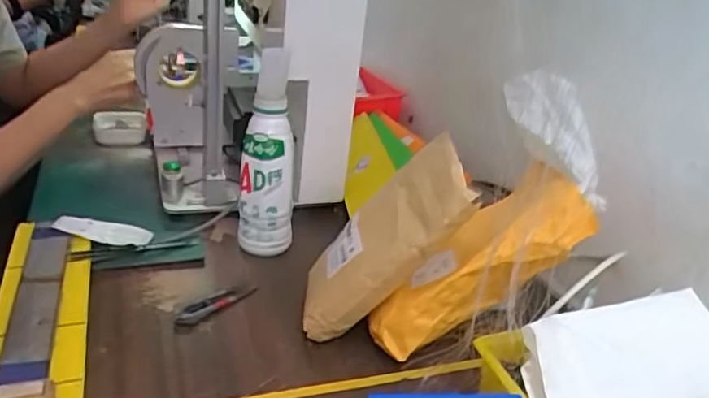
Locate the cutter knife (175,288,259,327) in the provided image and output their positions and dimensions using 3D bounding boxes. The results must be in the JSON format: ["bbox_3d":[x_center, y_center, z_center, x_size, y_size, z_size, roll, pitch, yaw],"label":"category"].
[{"bbox_3d":[-0.150,0.114,0.664,0.093,0.010,0.022,-14,34,-35],"label":"cutter knife"}]

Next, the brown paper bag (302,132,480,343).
[{"bbox_3d":[0.027,0.038,0.632,0.048,0.226,0.123,35,24,-33],"label":"brown paper bag"}]

